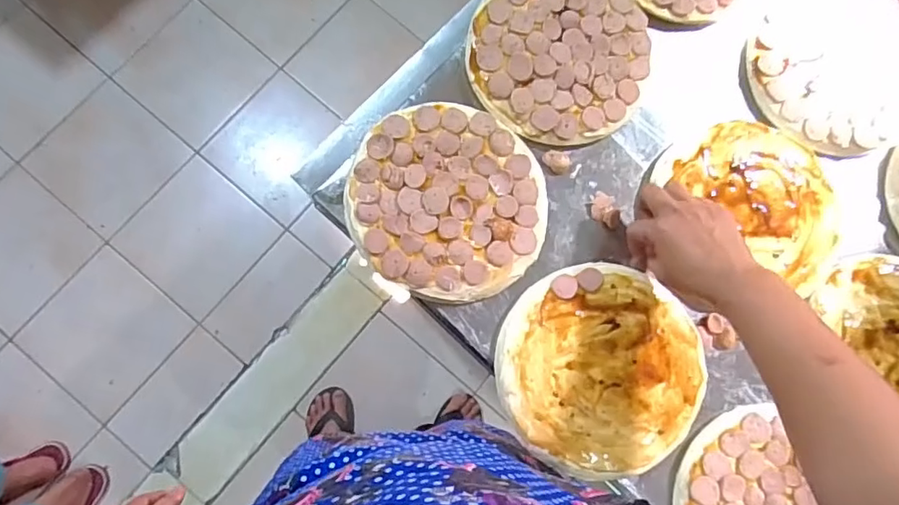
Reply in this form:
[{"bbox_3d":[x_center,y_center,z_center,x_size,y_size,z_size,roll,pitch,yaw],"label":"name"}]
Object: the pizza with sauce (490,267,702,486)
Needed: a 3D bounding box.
[{"bbox_3d":[0.149,0.112,0.531,0.197,0.009,0.197,0,80,-4],"label":"pizza with sauce"}]

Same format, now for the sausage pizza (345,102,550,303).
[{"bbox_3d":[-0.001,-0.053,0.552,0.196,0.019,0.190,1,80,-4],"label":"sausage pizza"}]

